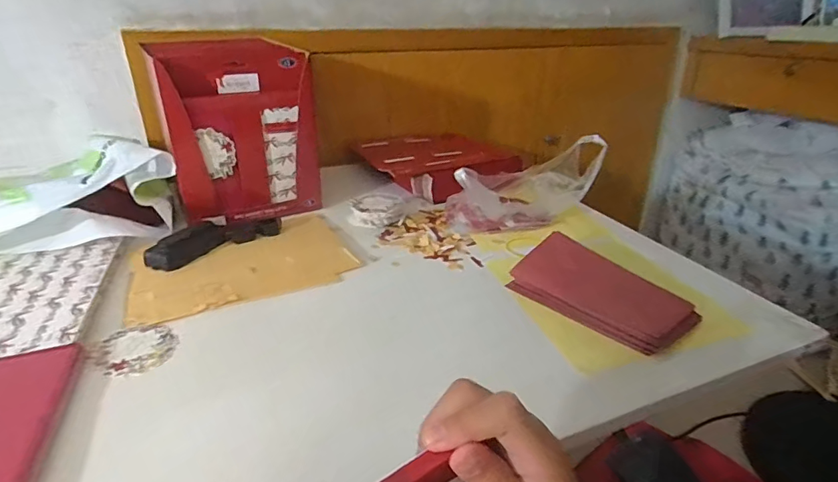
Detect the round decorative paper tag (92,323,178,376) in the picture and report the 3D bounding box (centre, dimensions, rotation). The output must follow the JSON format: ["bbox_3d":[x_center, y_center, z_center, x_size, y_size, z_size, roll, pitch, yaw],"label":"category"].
[{"bbox_3d":[-0.281,0.108,0.472,0.070,0.009,0.070,0,26,0],"label":"round decorative paper tag"}]

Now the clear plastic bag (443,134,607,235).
[{"bbox_3d":[0.147,-0.096,0.734,0.213,0.130,0.132,-6,26,-12],"label":"clear plastic bag"}]

